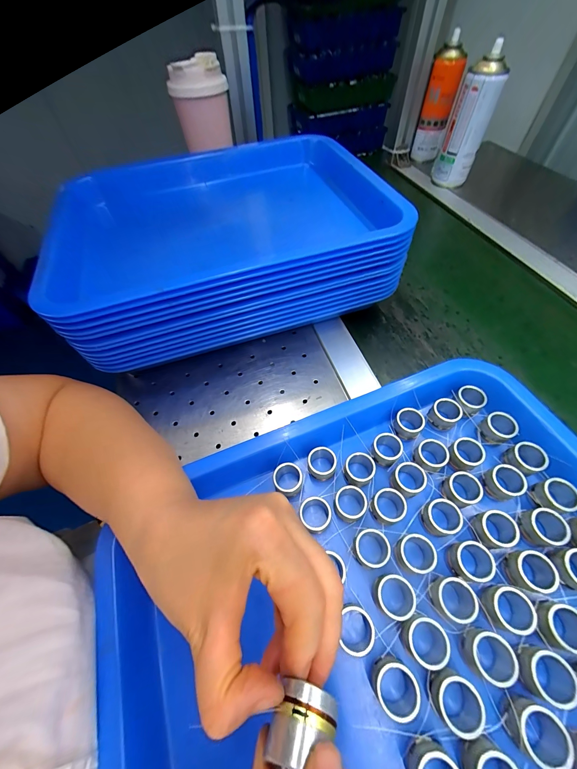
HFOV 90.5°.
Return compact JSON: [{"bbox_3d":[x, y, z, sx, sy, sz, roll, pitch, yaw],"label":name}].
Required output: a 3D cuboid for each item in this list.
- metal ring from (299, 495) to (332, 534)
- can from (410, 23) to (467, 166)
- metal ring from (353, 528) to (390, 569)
[{"bbox_3d":[0.022,0.106,0.232,0.024,0.020,0.025,-1,57,2],"label":"metal ring"},{"bbox_3d":[0.302,-0.562,0.581,0.057,0.164,0.048,20,60,15],"label":"can"},{"bbox_3d":[0.062,0.125,0.217,0.025,0.021,0.025,-1,57,2],"label":"metal ring"}]

